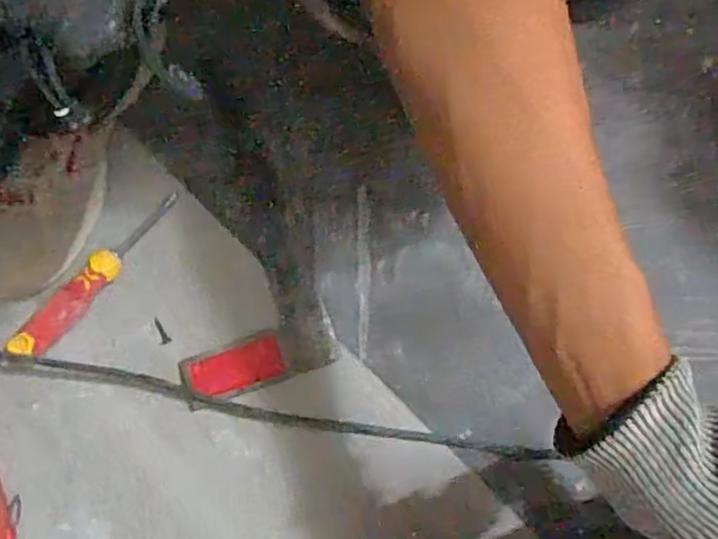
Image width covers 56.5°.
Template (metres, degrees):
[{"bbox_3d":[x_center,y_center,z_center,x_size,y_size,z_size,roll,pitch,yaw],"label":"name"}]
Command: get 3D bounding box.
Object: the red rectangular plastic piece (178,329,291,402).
[{"bbox_3d":[-0.103,0.082,0.548,0.083,0.009,0.044,-20,76,-6],"label":"red rectangular plastic piece"}]

